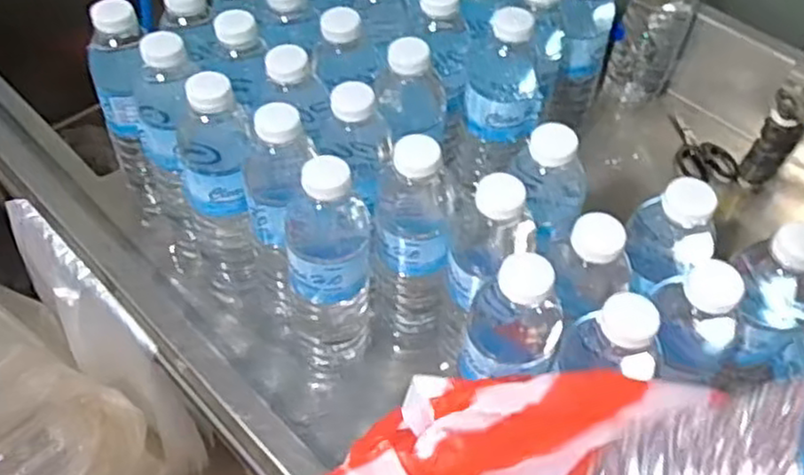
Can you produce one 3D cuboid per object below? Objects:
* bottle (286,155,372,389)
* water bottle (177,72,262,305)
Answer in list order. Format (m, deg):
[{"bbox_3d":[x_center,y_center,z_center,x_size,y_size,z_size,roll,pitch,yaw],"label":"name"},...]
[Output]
[{"bbox_3d":[-0.054,0.032,0.523,0.062,0.206,0.058,-1,52,-4],"label":"bottle"},{"bbox_3d":[-0.142,-0.028,0.566,0.054,0.206,0.066,-13,54,-13],"label":"water bottle"}]

